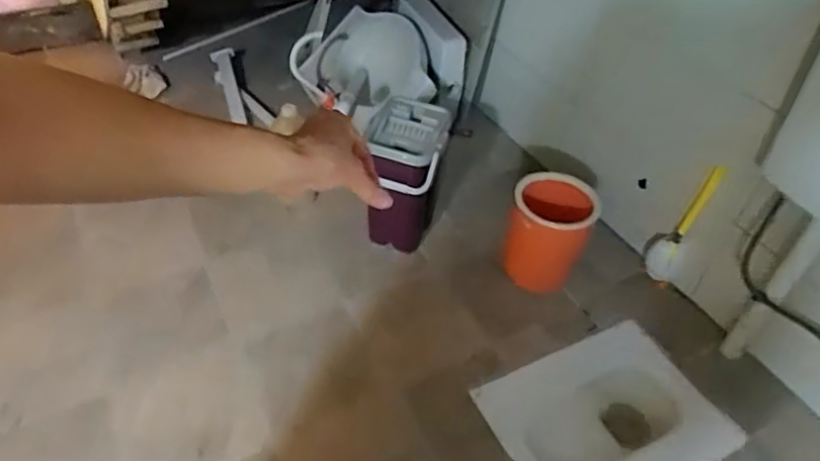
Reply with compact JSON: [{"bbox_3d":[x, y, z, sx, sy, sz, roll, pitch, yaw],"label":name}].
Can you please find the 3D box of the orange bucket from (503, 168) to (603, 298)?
[{"bbox_3d":[0.393,0.014,1.698,0.234,0.264,0.269,16,45,13],"label":"orange bucket"}]

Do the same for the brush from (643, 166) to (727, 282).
[{"bbox_3d":[0.770,-0.005,1.681,0.092,0.407,0.111,19,46,15],"label":"brush"}]

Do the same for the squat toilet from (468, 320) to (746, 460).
[{"bbox_3d":[0.477,0.508,1.491,0.553,0.148,0.414,-20,49,-23],"label":"squat toilet"}]

